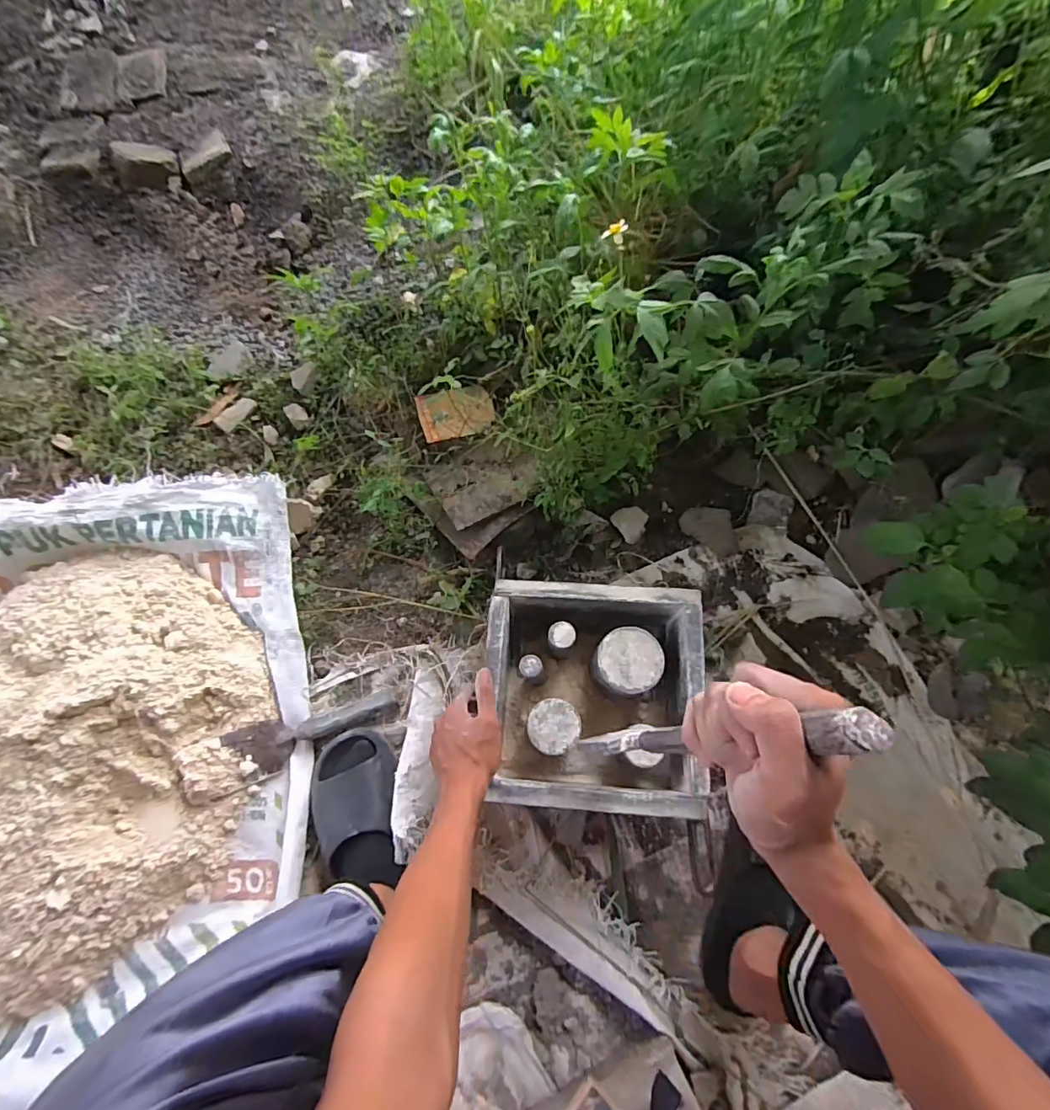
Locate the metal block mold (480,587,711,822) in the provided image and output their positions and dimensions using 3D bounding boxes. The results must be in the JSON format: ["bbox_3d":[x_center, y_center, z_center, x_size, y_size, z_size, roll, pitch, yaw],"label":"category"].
[{"bbox_3d":[0.075,0.163,0.613,0.234,0.111,0.239,4,71,2],"label":"metal block mold"}]

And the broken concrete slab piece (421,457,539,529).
[{"bbox_3d":[-0.059,-0.112,0.763,0.149,0.018,0.115,-24,73,-8],"label":"broken concrete slab piece"}]

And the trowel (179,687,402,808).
[{"bbox_3d":[-0.299,0.234,0.661,0.265,0.045,0.069,-21,72,-7],"label":"trowel"}]

